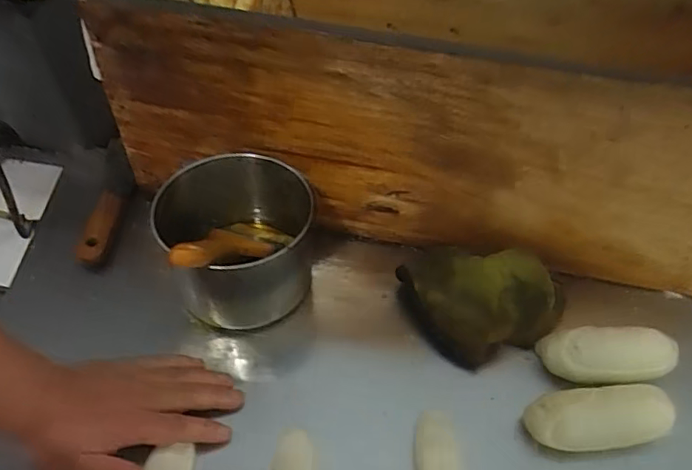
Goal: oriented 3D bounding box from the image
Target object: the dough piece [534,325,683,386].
[{"bbox_3d":[0.241,0.109,0.488,0.120,0.031,0.044,1,48,-1],"label":"dough piece"}]

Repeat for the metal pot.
[{"bbox_3d":[-0.110,0.006,0.519,0.132,0.101,0.142,1,48,-1],"label":"metal pot"}]

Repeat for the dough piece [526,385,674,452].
[{"bbox_3d":[0.212,0.151,0.451,0.115,0.032,0.047,-2,48,-4],"label":"dough piece"}]

